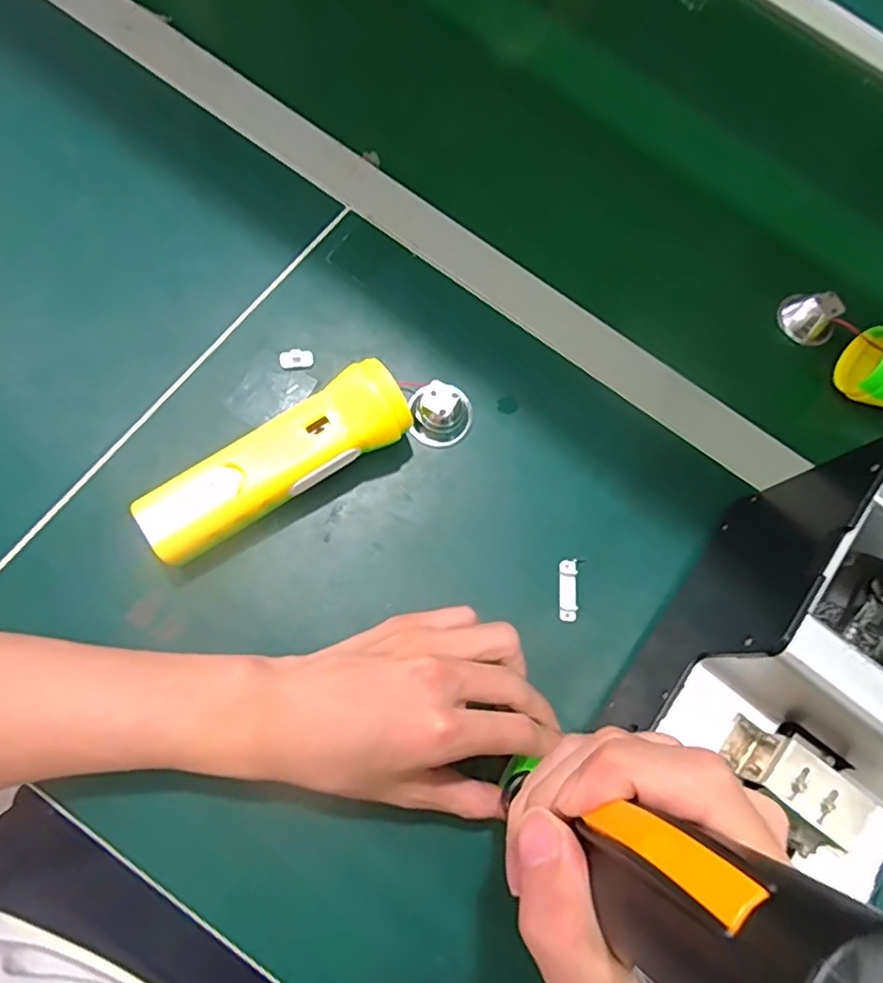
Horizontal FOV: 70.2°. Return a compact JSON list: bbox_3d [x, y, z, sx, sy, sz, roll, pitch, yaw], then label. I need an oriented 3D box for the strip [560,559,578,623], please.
[{"bbox_3d":[0.080,0.062,0.393,0.010,0.004,0.039,6,72,-6],"label":"strip"}]

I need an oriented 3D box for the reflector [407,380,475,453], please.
[{"bbox_3d":[0.001,-0.050,0.403,0.039,0.033,0.037,2,72,-7],"label":"reflector"}]

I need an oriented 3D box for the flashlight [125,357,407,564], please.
[{"bbox_3d":[-0.096,-0.016,0.373,0.162,0.045,0.047,-31,79,-14],"label":"flashlight"}]

